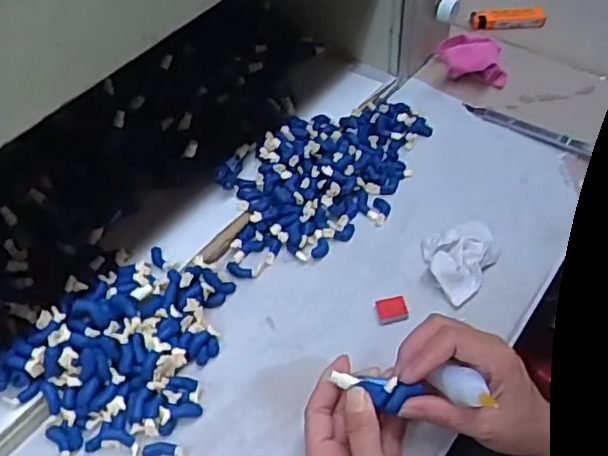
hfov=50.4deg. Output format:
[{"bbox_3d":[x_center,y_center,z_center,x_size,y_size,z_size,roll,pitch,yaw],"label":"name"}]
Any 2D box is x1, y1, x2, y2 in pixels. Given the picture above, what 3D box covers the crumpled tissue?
[{"bbox_3d":[0.129,0.023,0.516,0.066,0.014,0.063,-22,52,-16],"label":"crumpled tissue"}]

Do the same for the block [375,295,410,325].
[{"bbox_3d":[0.067,0.063,0.493,0.023,0.006,0.018,-9,50,-5],"label":"block"}]

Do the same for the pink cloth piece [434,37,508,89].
[{"bbox_3d":[0.172,-0.174,0.656,0.072,0.037,0.035,13,52,13],"label":"pink cloth piece"}]

